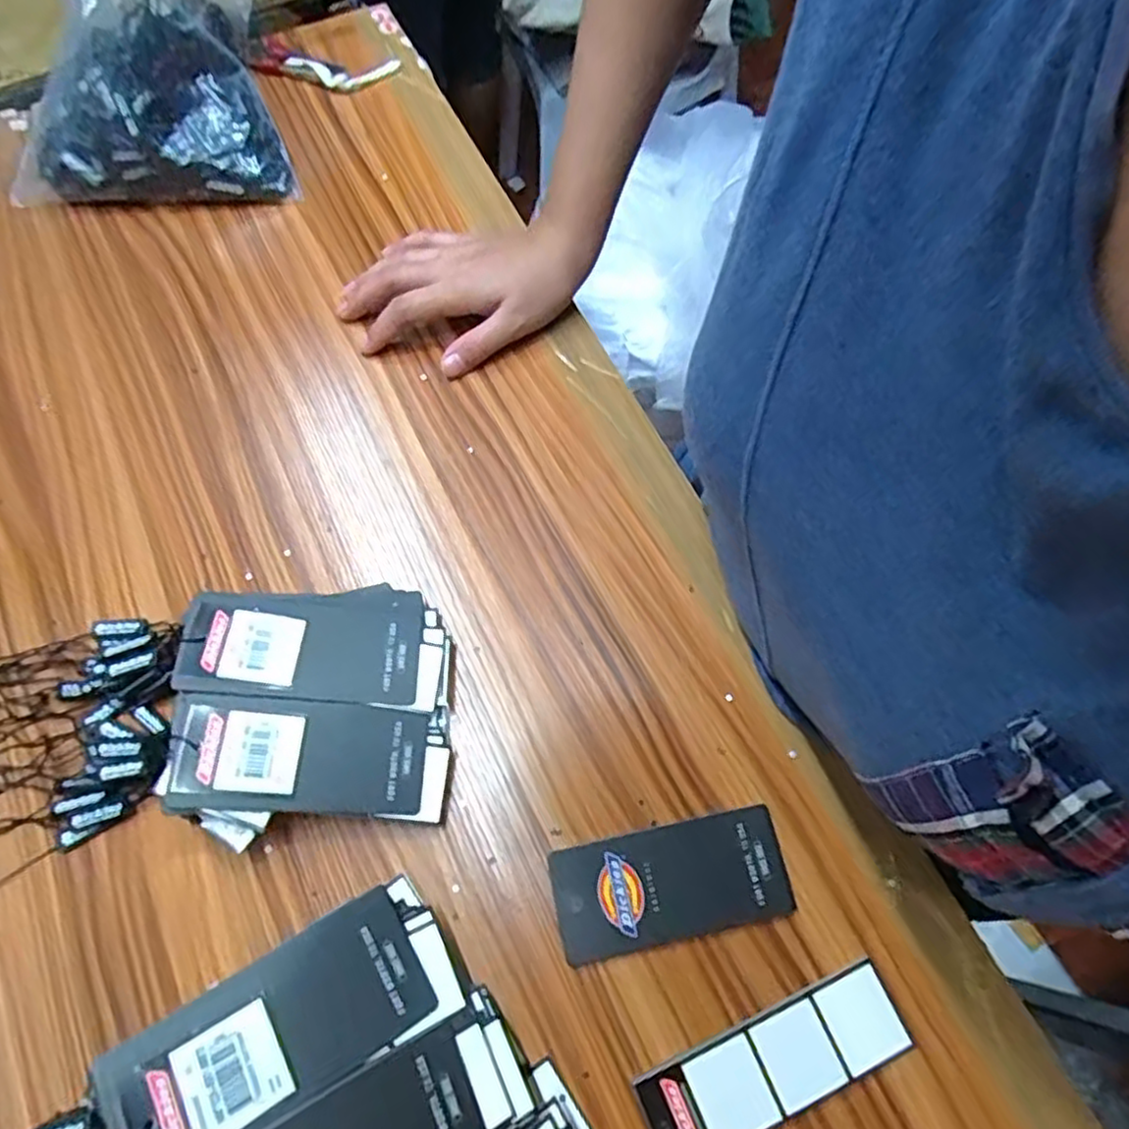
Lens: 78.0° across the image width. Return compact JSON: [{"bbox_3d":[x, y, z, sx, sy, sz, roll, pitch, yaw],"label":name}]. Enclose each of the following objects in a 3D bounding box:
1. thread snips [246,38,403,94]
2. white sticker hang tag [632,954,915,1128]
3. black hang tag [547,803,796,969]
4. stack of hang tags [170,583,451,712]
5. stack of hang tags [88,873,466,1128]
[{"bbox_3d":[-0.185,-0.382,0.535,0.104,0.018,0.048,7,68,2],"label":"thread snips"},{"bbox_3d":[0.092,0.218,0.304,0.118,0.004,0.038,-22,71,-8],"label":"white sticker hang tag"},{"bbox_3d":[0.050,0.151,0.330,0.109,0.004,0.050,-11,71,-4],"label":"black hang tag"},{"bbox_3d":[-0.124,0.038,0.350,0.125,0.051,0.066,1,68,0],"label":"stack of hang tags"},{"bbox_3d":[-0.108,0.181,0.277,0.126,0.029,0.056,-18,67,-34],"label":"stack of hang tags"}]

